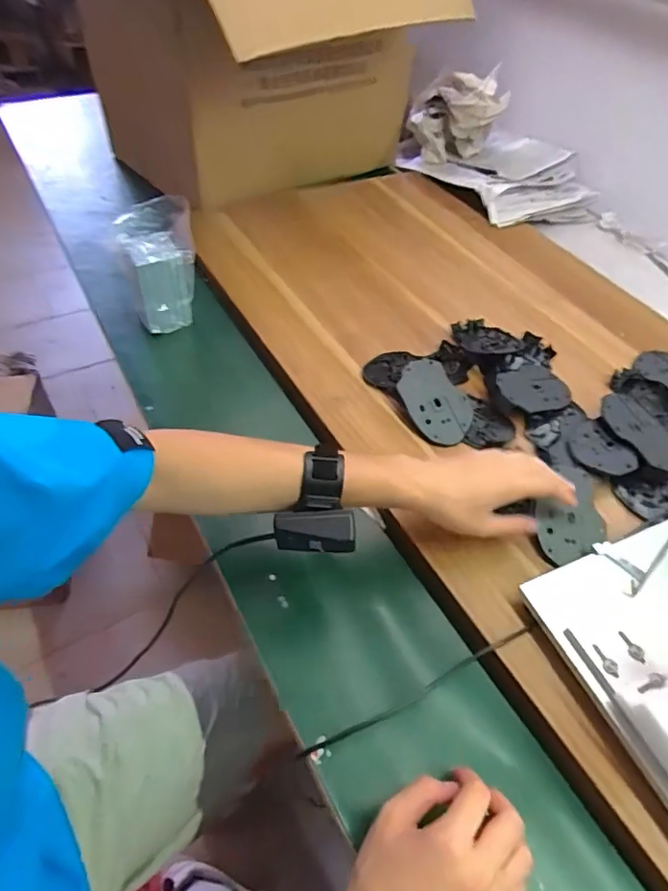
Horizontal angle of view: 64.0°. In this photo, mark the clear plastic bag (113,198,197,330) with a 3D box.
[{"bbox_3d":[-0.232,-0.235,0.709,0.096,0.142,0.078,-8,52,-12],"label":"clear plastic bag"}]

